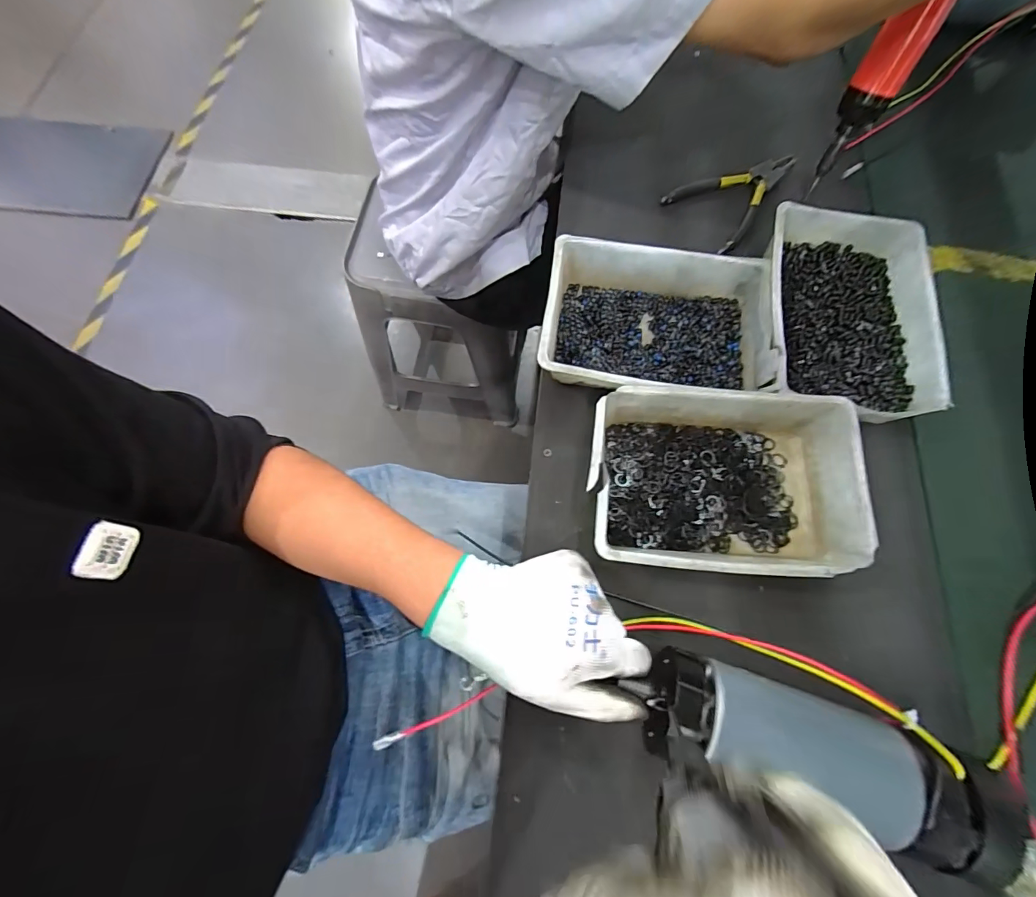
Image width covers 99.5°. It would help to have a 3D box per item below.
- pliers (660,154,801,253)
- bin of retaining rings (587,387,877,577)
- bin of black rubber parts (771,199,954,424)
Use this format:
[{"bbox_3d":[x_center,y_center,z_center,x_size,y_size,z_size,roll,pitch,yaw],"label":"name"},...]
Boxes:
[{"bbox_3d":[0.247,-0.284,0.485,0.148,0.024,0.093,-37,77,-12],"label":"pliers"},{"bbox_3d":[0.162,0.028,0.361,0.209,0.055,0.144,4,71,-1],"label":"bin of retaining rings"},{"bbox_3d":[0.301,-0.123,0.412,0.149,0.054,0.197,9,73,1],"label":"bin of black rubber parts"}]

